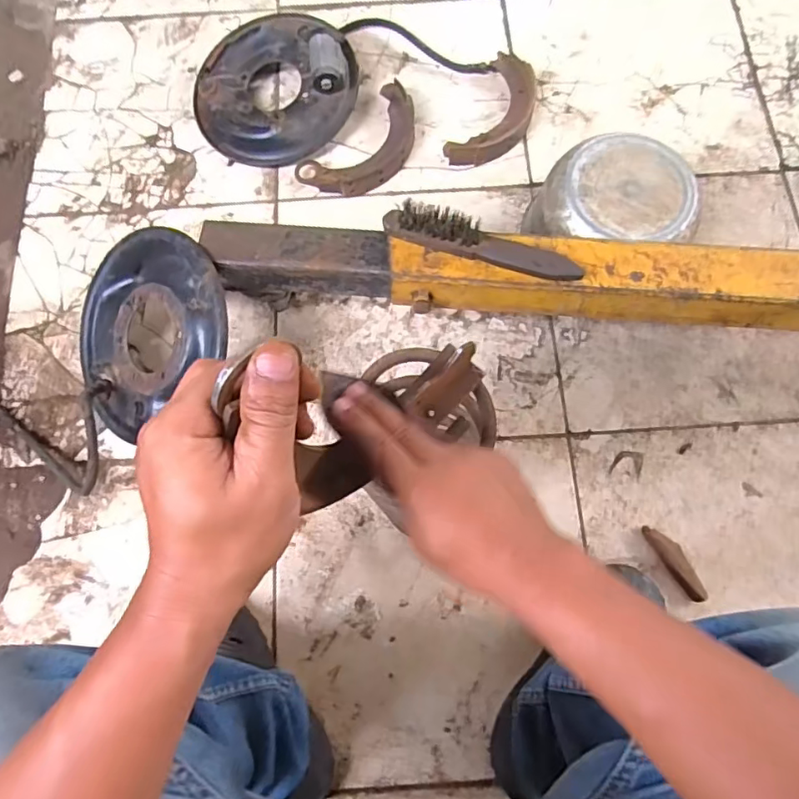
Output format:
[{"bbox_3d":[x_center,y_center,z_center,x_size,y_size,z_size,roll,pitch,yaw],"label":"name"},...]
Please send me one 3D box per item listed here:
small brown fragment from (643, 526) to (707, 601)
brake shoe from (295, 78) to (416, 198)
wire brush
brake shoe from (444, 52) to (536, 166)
[{"bbox_3d":[0.353,0.207,0.694,0.028,0.018,0.105,-32,77,-7],"label":"small brown fragment"},{"bbox_3d":[-0.050,-0.397,0.859,0.117,0.033,0.220,43,80,11],"label":"brake shoe"},{"bbox_3d":[0.096,-0.181,0.619,0.225,0.049,0.035,15,74,5],"label":"wire brush"},{"bbox_3d":[0.162,-0.461,0.870,0.097,0.038,0.227,25,77,8],"label":"brake shoe"}]

